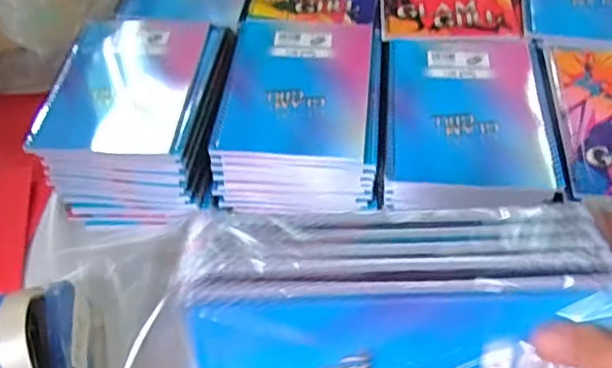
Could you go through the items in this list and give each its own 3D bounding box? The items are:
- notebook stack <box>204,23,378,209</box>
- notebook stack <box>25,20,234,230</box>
[{"bbox_3d":[-0.003,-0.080,0.629,0.158,0.074,0.204,2,55,6],"label":"notebook stack"},{"bbox_3d":[-0.176,-0.079,0.643,0.178,0.091,0.230,2,55,6],"label":"notebook stack"}]

